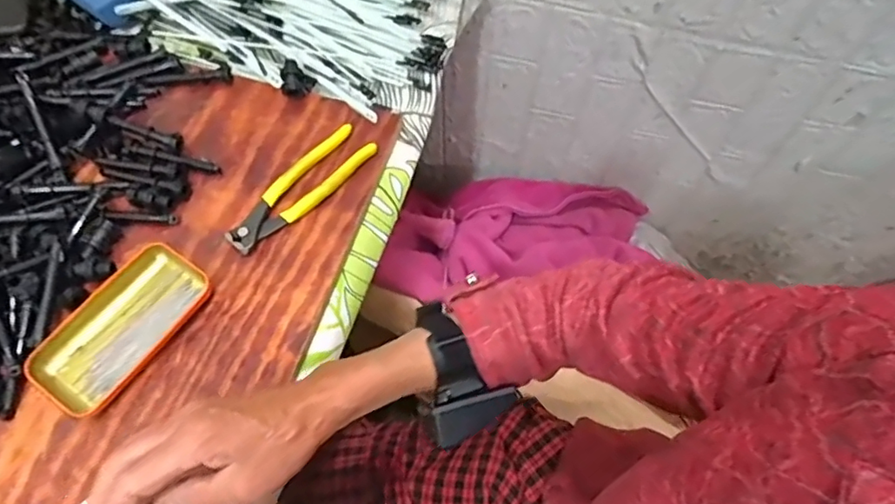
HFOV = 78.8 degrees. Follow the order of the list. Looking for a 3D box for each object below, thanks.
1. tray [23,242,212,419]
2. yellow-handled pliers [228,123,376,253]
[{"bbox_3d":[-0.276,0.061,0.461,0.074,0.013,0.143,32,71,14],"label":"tray"},{"bbox_3d":[-0.139,-0.062,0.520,0.052,0.018,0.162,39,73,17],"label":"yellow-handled pliers"}]

